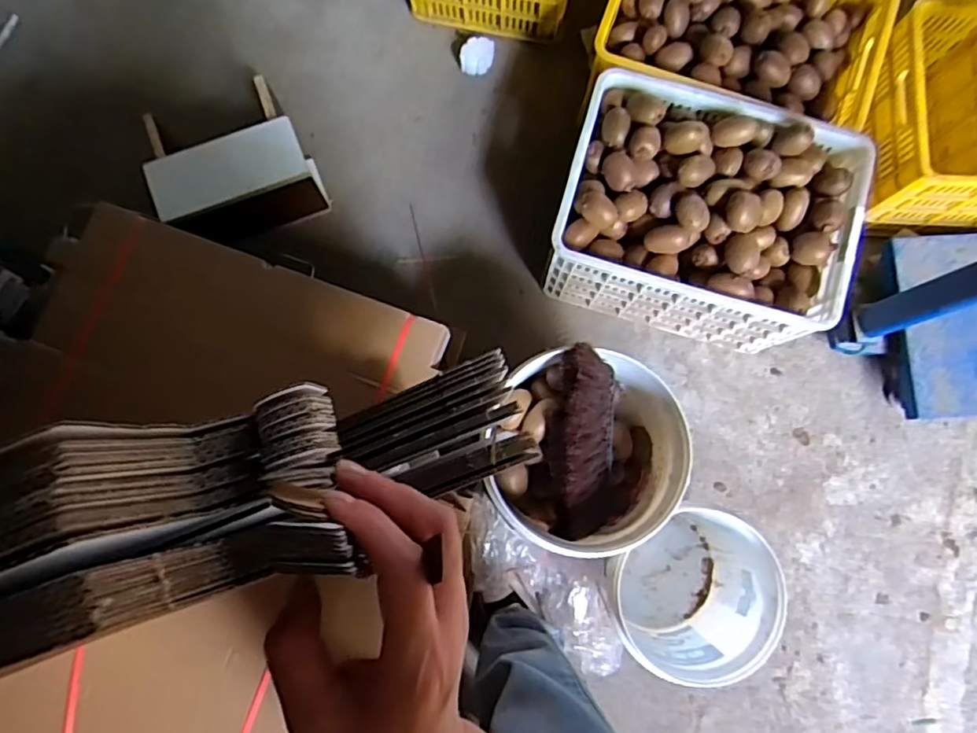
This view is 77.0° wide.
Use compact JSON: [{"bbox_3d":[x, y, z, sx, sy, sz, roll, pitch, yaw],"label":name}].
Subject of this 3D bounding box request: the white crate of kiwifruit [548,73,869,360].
[{"bbox_3d":[0.358,-0.260,1.104,0.472,0.284,0.325,17,81,2],"label":"white crate of kiwifruit"}]

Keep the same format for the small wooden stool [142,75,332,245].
[{"bbox_3d":[-0.474,-0.361,1.152,0.272,0.180,0.221,-25,82,-4],"label":"small wooden stool"}]

